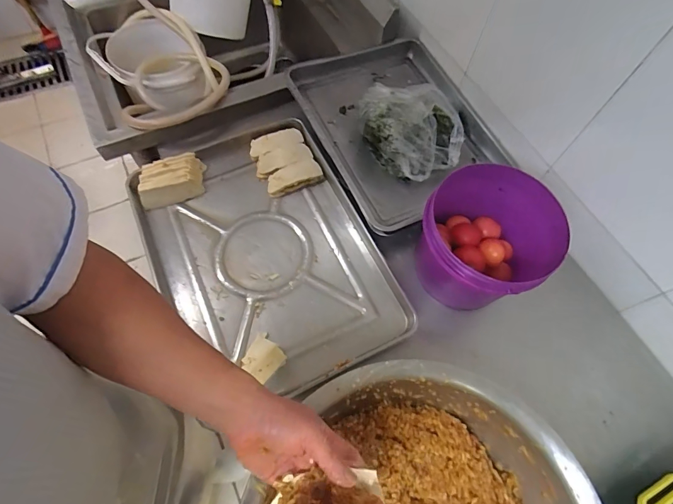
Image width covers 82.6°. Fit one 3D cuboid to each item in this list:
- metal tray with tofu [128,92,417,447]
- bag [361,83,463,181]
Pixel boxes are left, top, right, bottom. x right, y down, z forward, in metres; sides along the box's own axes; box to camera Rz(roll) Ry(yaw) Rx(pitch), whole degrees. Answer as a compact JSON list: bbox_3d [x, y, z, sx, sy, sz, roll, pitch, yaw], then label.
[{"bbox_3d":[-0.161,-0.034,0.780,0.405,0.068,0.635,-25,68,-15],"label":"metal tray with tofu"},{"bbox_3d":[0.169,-0.280,0.838,0.234,0.124,0.195,42,69,16],"label":"bag"}]

